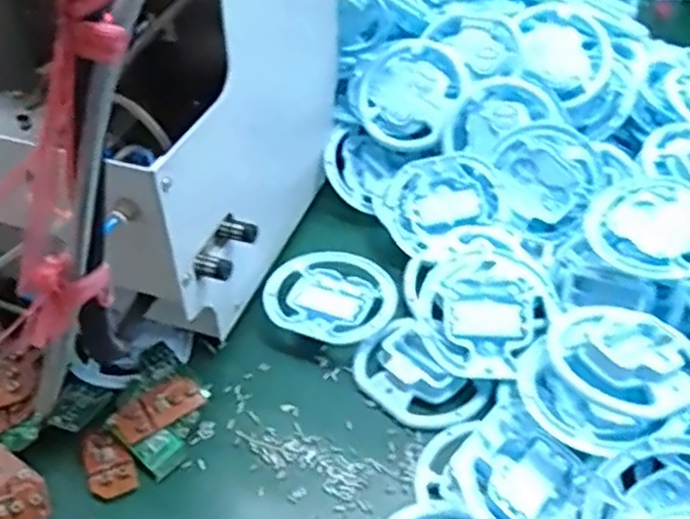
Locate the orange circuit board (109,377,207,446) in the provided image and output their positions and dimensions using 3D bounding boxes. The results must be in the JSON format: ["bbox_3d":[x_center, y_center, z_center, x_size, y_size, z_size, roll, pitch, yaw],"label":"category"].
[{"bbox_3d":[-0.135,0.106,0.517,0.064,0.010,0.033,-28,50,-25],"label":"orange circuit board"}]

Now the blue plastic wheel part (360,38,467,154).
[{"bbox_3d":[0.062,-0.155,0.673,0.100,0.013,0.101,-28,73,16],"label":"blue plastic wheel part"}]

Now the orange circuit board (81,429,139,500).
[{"bbox_3d":[-0.162,0.139,0.493,0.032,0.004,0.052,-20,55,-11],"label":"orange circuit board"}]

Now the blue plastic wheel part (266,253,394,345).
[{"bbox_3d":[-0.011,0.027,0.597,0.104,0.016,0.093,3,44,4],"label":"blue plastic wheel part"}]

